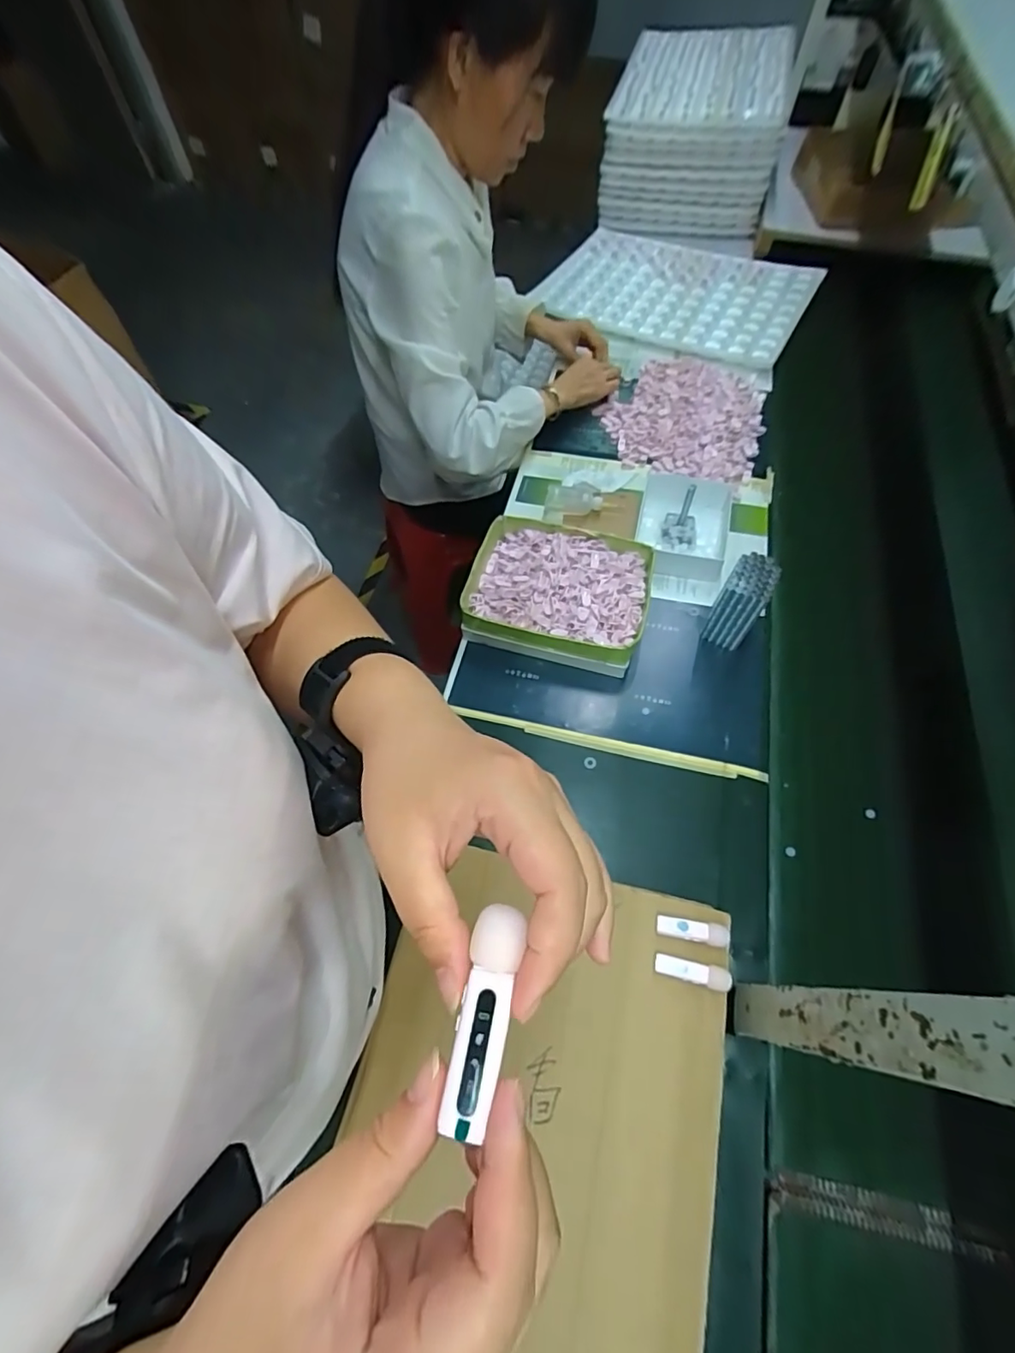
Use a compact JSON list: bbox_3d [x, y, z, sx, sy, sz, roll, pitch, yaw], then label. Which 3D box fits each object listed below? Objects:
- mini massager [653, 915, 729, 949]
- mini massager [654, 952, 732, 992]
[{"bbox_3d":[0.170,0.234,0.496,0.063,0.010,0.019,8,63,4],"label":"mini massager"},{"bbox_3d":[0.165,0.264,0.481,0.064,0.013,0.019,11,64,5],"label":"mini massager"}]

